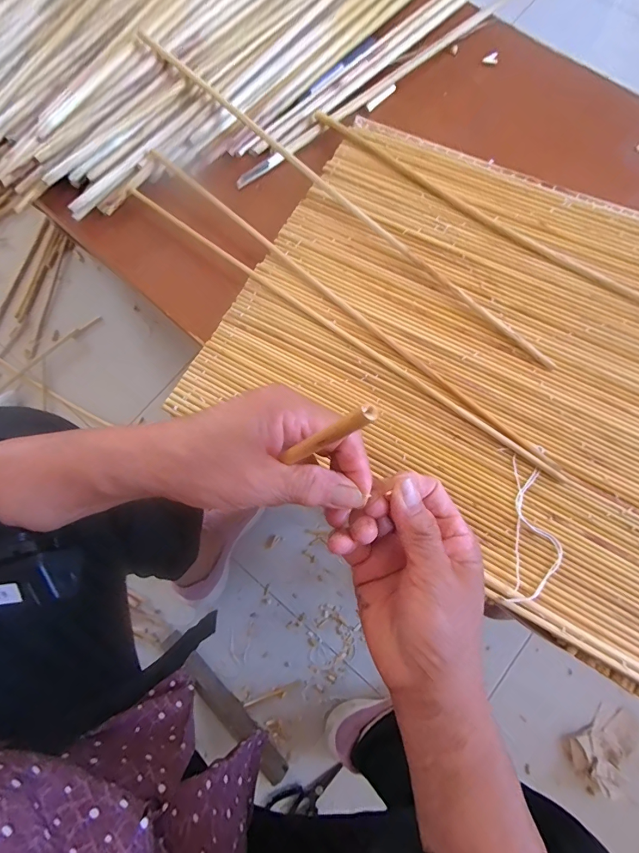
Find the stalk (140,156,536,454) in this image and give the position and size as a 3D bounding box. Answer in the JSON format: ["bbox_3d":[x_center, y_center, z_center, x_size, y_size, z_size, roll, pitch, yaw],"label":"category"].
[{"bbox_3d":[0.004,-0.143,0.419,0.514,0.012,0.013,41,81,11],"label":"stalk"}]

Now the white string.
[{"bbox_3d":[0.187,0.082,0.348,0.044,0.016,0.133,9,76,4],"label":"white string"}]

